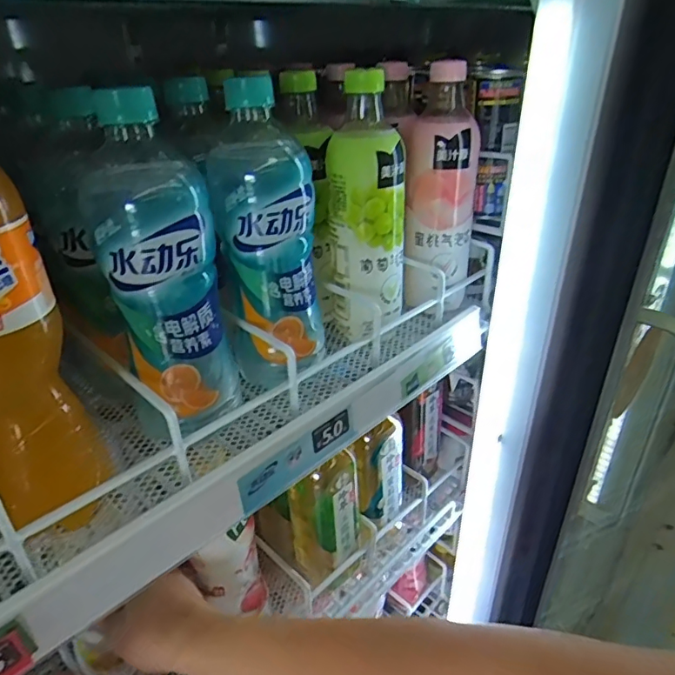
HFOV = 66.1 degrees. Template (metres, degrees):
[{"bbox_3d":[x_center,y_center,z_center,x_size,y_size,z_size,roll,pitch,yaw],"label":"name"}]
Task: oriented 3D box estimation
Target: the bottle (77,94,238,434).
[{"bbox_3d":[-0.106,-0.042,0.320,0.067,0.186,0.076,-7,30,-7],"label":"bottle"}]

